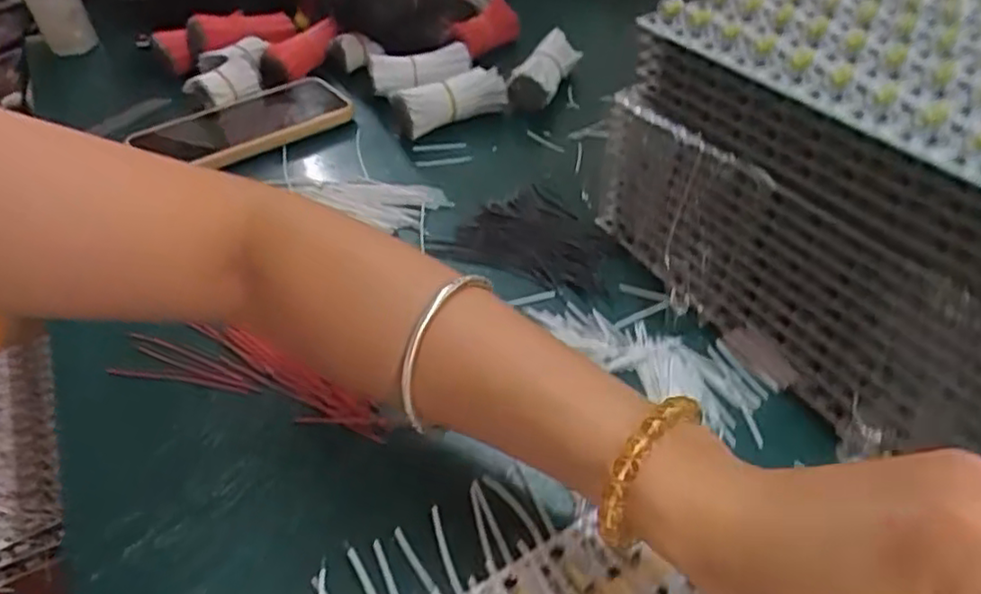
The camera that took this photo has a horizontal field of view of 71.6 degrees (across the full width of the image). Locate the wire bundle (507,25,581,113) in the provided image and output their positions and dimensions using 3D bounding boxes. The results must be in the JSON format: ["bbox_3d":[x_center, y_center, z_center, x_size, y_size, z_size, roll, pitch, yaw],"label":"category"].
[{"bbox_3d":[0.043,-0.183,0.565,0.041,0.036,0.076,13,45,18],"label":"wire bundle"}]

